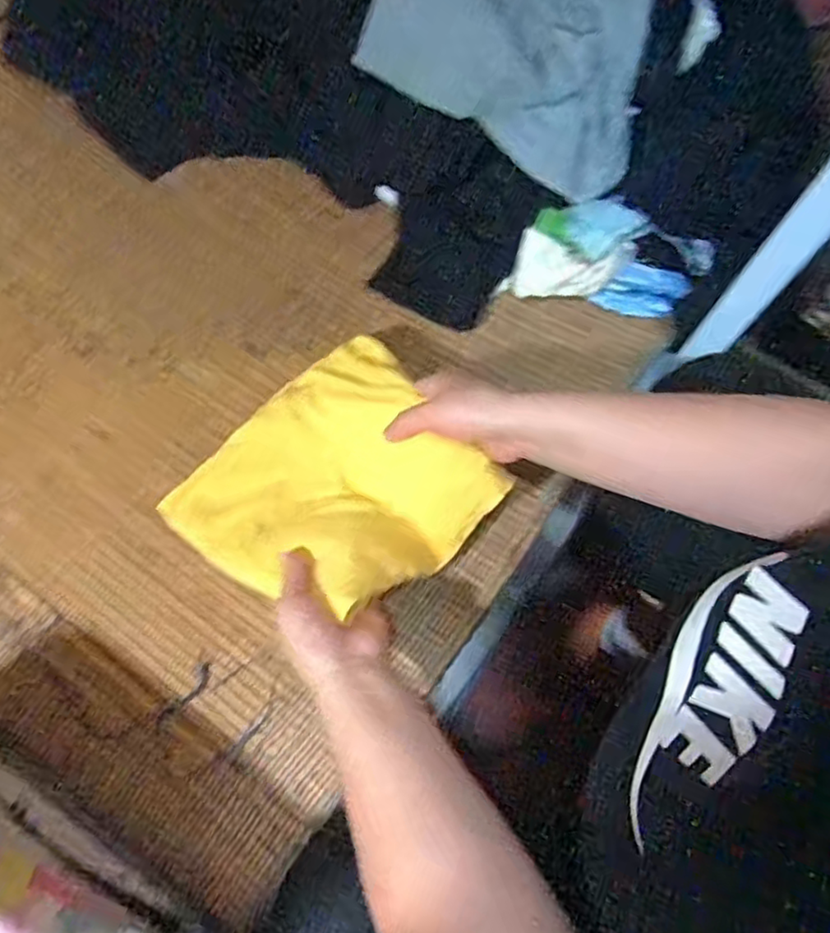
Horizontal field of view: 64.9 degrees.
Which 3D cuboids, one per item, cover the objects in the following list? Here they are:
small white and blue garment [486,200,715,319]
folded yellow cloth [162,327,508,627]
[{"bbox_3d":[0.175,-0.186,0.577,0.168,0.072,0.061,13,70,3],"label":"small white and blue garment"},{"bbox_3d":[-0.070,0.017,0.507,0.212,0.070,0.196,-36,75,-13],"label":"folded yellow cloth"}]

